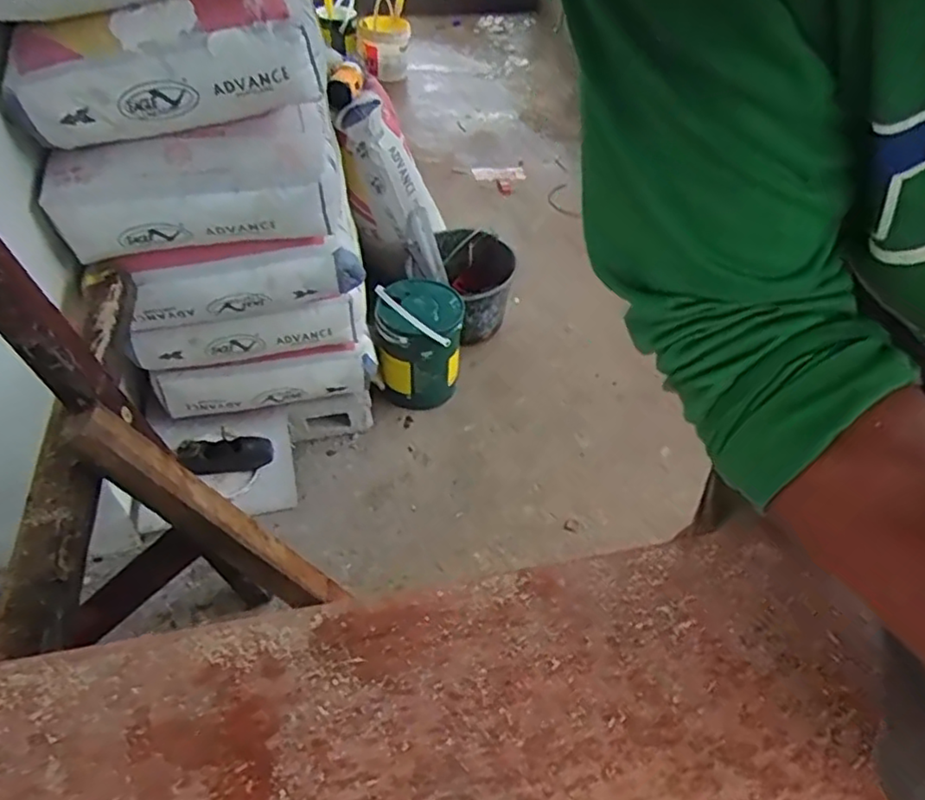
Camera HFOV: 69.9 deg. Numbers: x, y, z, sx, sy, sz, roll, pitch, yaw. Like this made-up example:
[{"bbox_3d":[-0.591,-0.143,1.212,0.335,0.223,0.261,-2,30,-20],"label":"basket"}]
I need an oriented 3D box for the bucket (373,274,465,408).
[{"bbox_3d":[-0.086,-0.111,1.352,0.162,0.241,0.172,2,43,-2],"label":"bucket"}]

